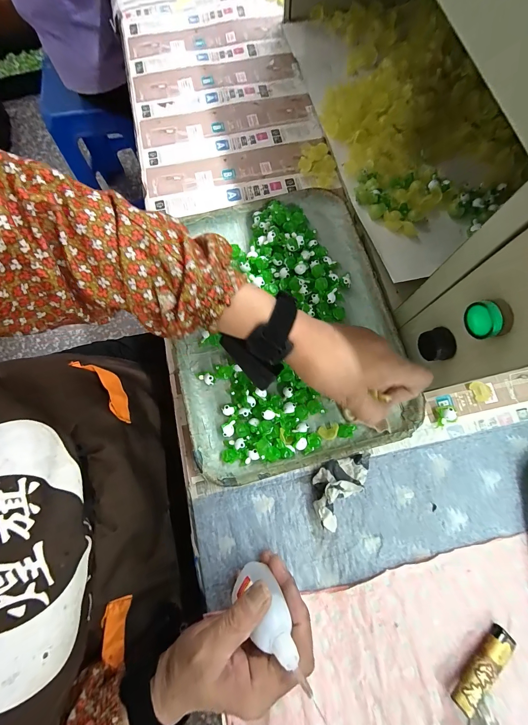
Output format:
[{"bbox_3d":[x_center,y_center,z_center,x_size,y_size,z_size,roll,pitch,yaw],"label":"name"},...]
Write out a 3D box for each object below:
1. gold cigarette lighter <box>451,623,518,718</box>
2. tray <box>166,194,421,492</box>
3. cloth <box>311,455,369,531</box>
[{"bbox_3d":[0.206,0.287,0.273,0.079,0.019,0.019,-39,78,-9],"label":"gold cigarette lighter"},{"bbox_3d":[0.022,-0.053,0.358,0.259,0.035,0.340,-13,75,-2],"label":"tray"},{"bbox_3d":[0.081,0.130,0.314,0.044,0.027,0.083,43,80,11],"label":"cloth"}]

